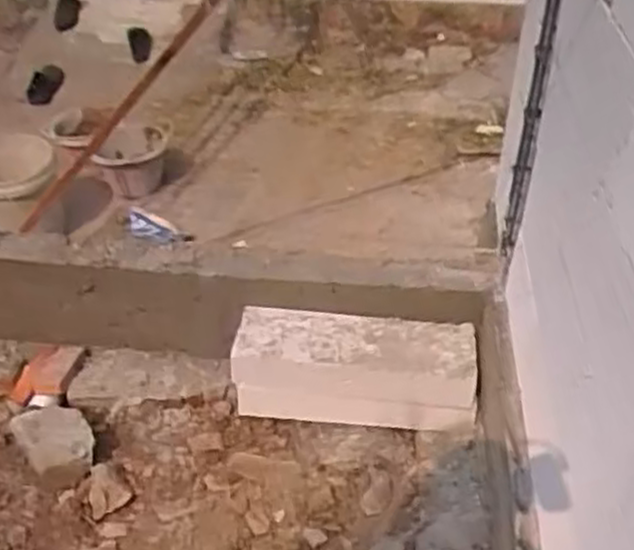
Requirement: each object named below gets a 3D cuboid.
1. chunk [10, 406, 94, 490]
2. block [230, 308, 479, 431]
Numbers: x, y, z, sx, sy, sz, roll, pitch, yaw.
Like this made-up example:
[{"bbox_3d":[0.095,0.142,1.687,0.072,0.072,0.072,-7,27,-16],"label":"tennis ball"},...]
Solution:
[{"bbox_3d":[-0.570,0.368,1.749,0.145,0.081,0.213,-20,41,-25],"label":"chunk"},{"bbox_3d":[0.092,0.217,1.865,0.547,0.234,0.162,-1,36,-1],"label":"block"}]

